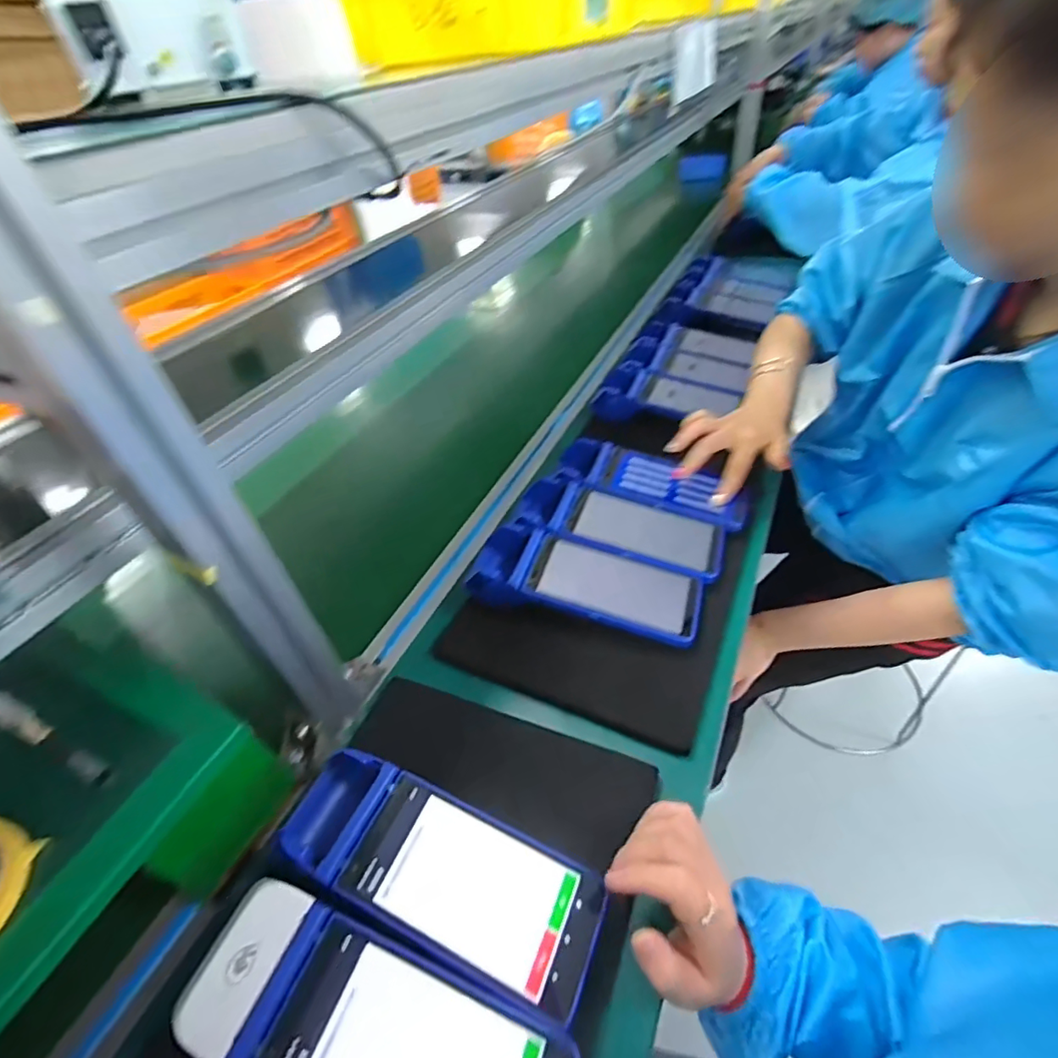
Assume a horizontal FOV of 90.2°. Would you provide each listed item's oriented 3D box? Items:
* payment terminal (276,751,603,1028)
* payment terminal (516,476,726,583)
[{"bbox_3d":[-0.063,0.223,0.353,0.221,0.037,0.075,18,49,17],"label":"payment terminal"},{"bbox_3d":[0.092,-0.005,0.571,0.228,0.043,0.087,13,48,18],"label":"payment terminal"}]

